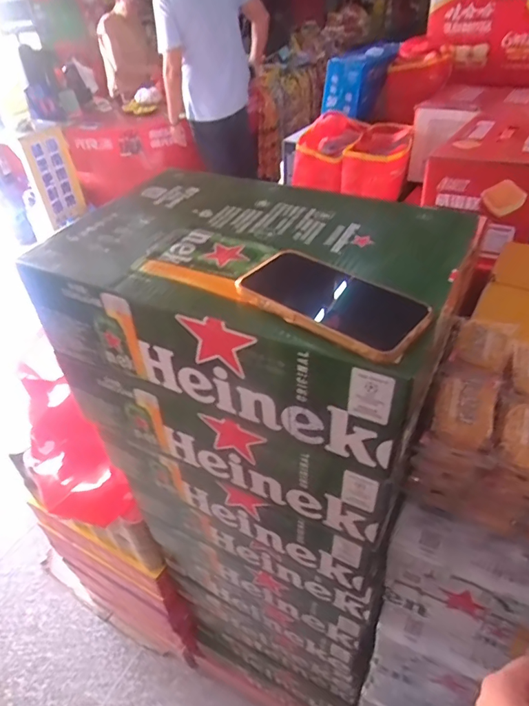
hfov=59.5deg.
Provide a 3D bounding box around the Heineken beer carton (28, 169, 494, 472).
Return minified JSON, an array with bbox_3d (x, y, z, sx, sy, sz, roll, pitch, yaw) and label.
[{"bbox_3d":[-0.011,-0.072,0.506,0.381,0.121,0.261,17,45,23],"label":"Heineken beer carton"}]

